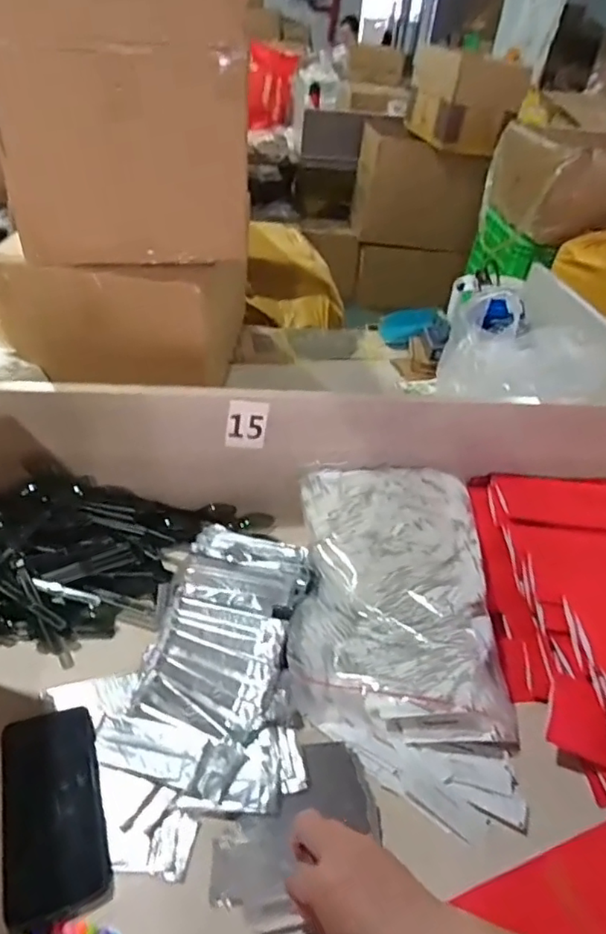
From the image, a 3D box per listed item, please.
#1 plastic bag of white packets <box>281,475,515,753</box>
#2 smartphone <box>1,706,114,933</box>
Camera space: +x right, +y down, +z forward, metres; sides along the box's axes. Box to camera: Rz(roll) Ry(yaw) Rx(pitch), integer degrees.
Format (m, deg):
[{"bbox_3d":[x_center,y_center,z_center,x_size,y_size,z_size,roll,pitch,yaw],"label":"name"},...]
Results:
[{"bbox_3d":[0.112,0.140,0.696,0.243,0.080,0.341,7,39,-1],"label":"plastic bag of white packets"},{"bbox_3d":[-0.220,0.299,0.509,0.080,0.007,0.158,-6,48,-24],"label":"smartphone"}]

